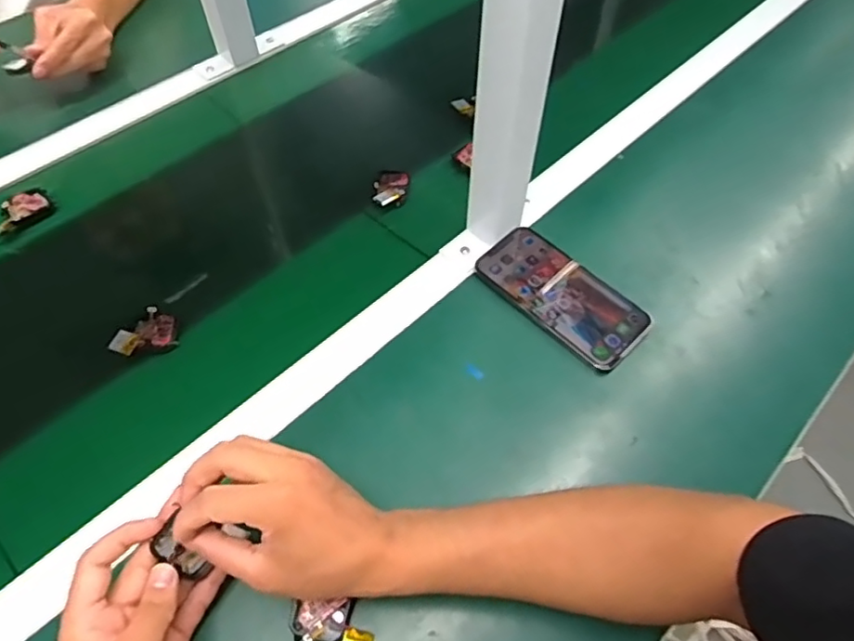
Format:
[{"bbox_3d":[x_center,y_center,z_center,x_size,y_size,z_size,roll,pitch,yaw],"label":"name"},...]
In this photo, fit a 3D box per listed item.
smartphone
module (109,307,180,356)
[{"bbox_3d":[0.124,-0.025,0.540,0.076,0.011,0.160,-39,64,-23],"label":"smartphone"},{"bbox_3d":[-0.250,0.012,0.516,0.053,0.017,0.037,-20,58,-13],"label":"module"}]

